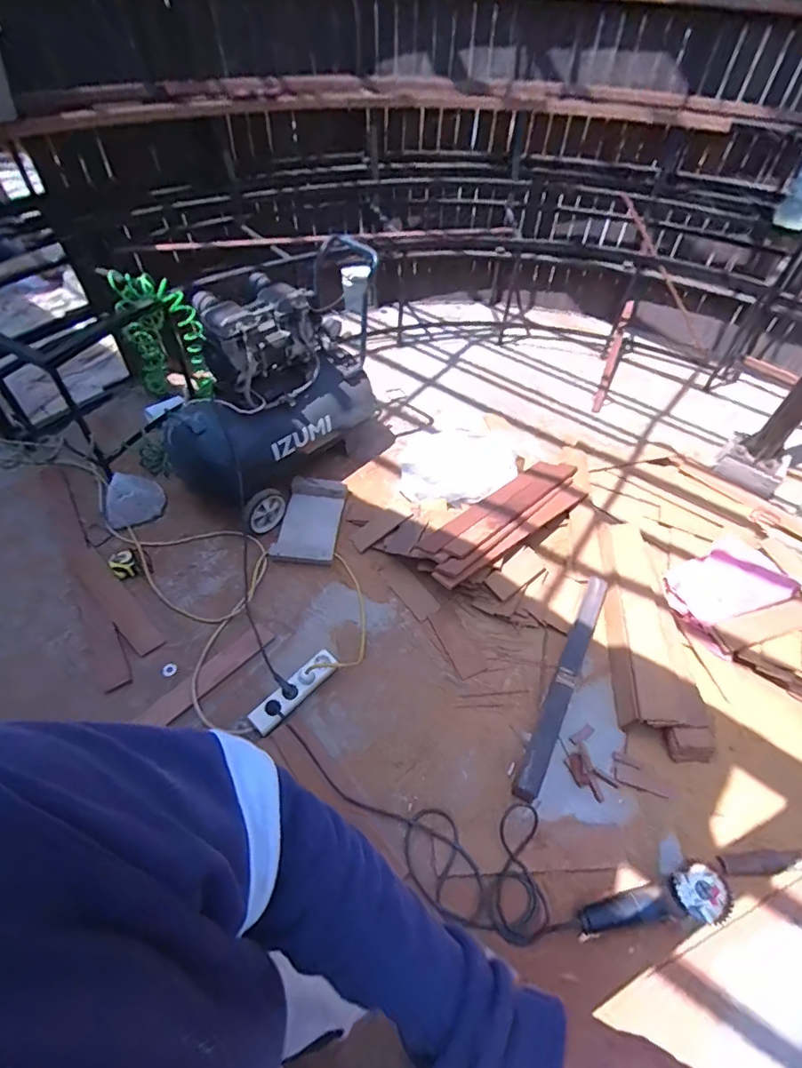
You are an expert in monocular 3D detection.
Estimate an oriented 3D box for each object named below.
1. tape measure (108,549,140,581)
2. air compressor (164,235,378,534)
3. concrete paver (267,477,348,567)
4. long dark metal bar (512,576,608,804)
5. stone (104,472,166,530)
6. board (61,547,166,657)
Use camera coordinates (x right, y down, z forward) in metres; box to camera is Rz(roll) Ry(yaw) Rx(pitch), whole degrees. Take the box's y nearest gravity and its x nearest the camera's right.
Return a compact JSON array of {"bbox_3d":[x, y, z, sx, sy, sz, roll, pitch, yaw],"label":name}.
[{"bbox_3d":[-0.765,0.082,1.371,0.066,0.031,0.079,-28,57,-22],"label":"tape measure"},{"bbox_3d":[-0.356,-0.469,1.502,0.389,0.549,0.699,33,57,22],"label":"air compressor"},{"bbox_3d":[-0.271,-0.042,1.526,0.174,0.045,0.321,5,51,2],"label":"concrete paver"},{"bbox_3d":[0.408,0.350,1.223,0.050,0.064,0.622,24,54,16],"label":"long dark metal bar"},{"bbox_3d":[-0.789,-0.103,1.473,0.136,0.076,0.148,1,50,-3],"label":"stone"},{"bbox_3d":[-0.769,0.172,1.329,0.411,0.020,0.074,40,61,20],"label":"board"}]

